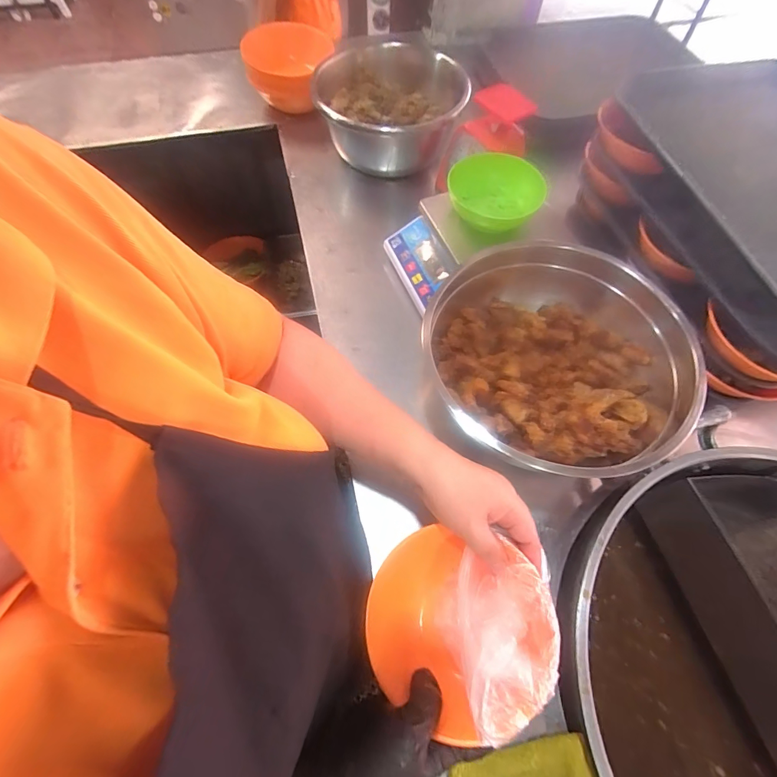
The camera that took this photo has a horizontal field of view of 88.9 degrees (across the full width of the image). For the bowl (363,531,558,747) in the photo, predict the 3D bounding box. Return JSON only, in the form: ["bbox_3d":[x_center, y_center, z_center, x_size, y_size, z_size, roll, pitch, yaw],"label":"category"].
[{"bbox_3d":[0.055,0.197,0.333,0.141,0.069,0.141,1,63,-1],"label":"bowl"}]

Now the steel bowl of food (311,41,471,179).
[{"bbox_3d":[0.006,-0.518,0.754,0.267,0.133,0.304,-1,64,-2],"label":"steel bowl of food"}]

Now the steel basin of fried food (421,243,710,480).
[{"bbox_3d":[0.210,-0.045,0.482,0.300,0.101,0.297,1,63,-1],"label":"steel basin of fried food"}]

